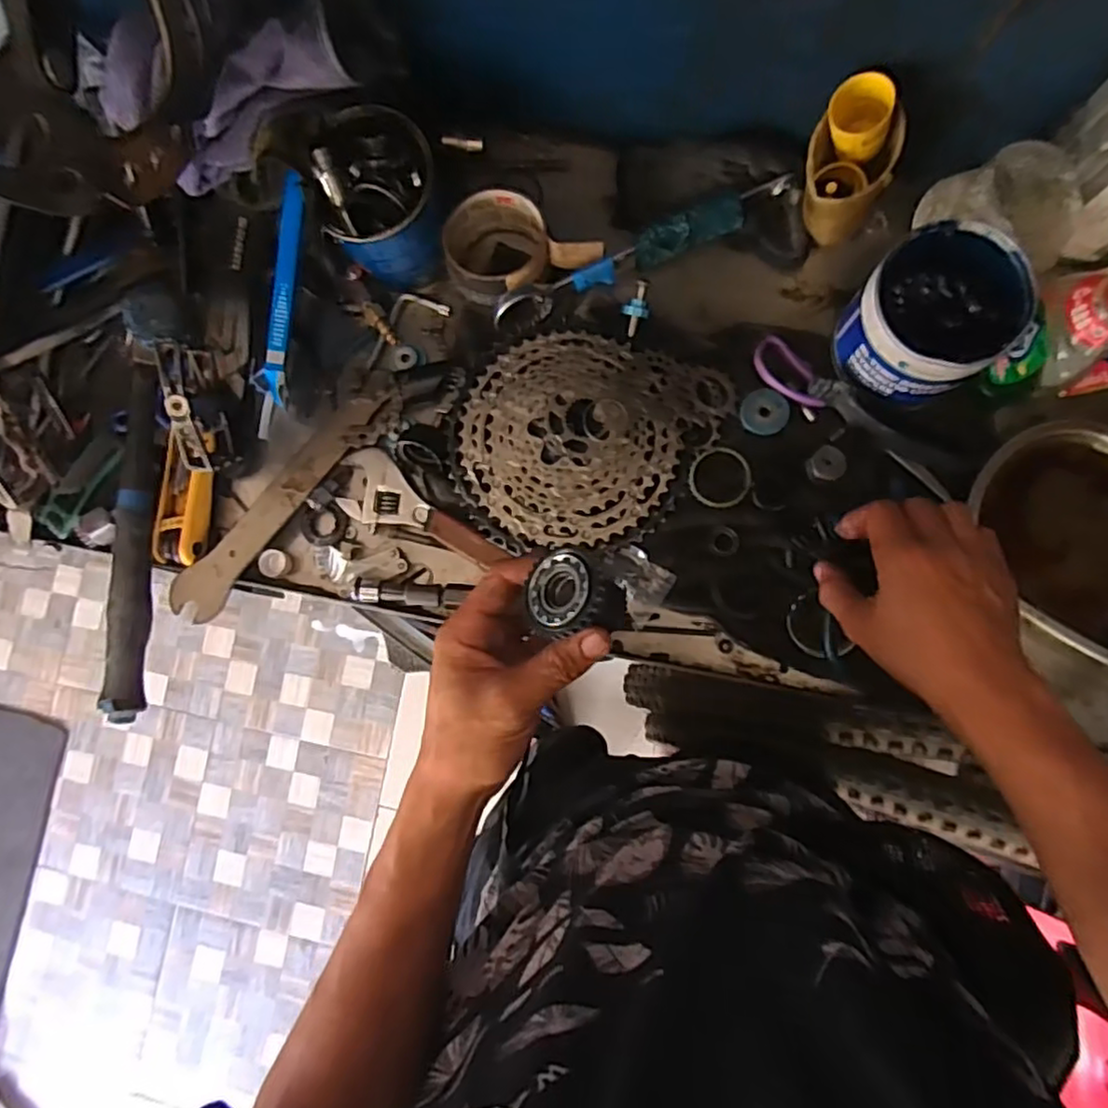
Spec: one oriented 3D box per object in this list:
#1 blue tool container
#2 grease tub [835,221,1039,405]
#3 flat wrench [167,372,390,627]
[{"bbox_3d":[-0.133,-0.279,0.532,0.089,0.102,0.094,-1,85,6],"label":"blue tool container"},{"bbox_3d":[0.275,-0.172,0.480,0.117,0.076,0.100,-34,82,2],"label":"grease tub"},{"bbox_3d":[-0.222,-0.049,0.556,0.043,0.008,0.250,41,88,7],"label":"flat wrench"}]

